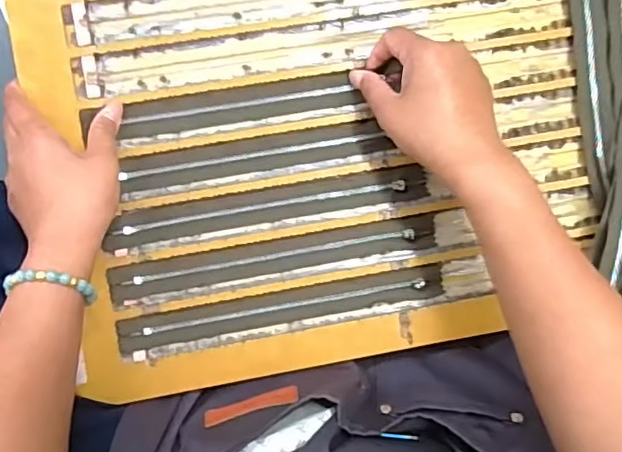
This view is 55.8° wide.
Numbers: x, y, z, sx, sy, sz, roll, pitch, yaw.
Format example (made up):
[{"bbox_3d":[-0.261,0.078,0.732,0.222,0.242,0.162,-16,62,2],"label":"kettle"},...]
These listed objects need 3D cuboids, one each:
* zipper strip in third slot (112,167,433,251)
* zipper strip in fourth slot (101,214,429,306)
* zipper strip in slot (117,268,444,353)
[{"bbox_3d":[-0.031,-0.013,0.461,0.249,0.004,0.026,-10,89,-5],"label":"zipper strip in third slot"},{"bbox_3d":[-0.026,0.027,0.461,0.254,0.006,0.027,-10,89,-5],"label":"zipper strip in fourth slot"},{"bbox_3d":[-0.020,0.067,0.462,0.252,0.007,0.024,-9,89,-5],"label":"zipper strip in slot"}]

